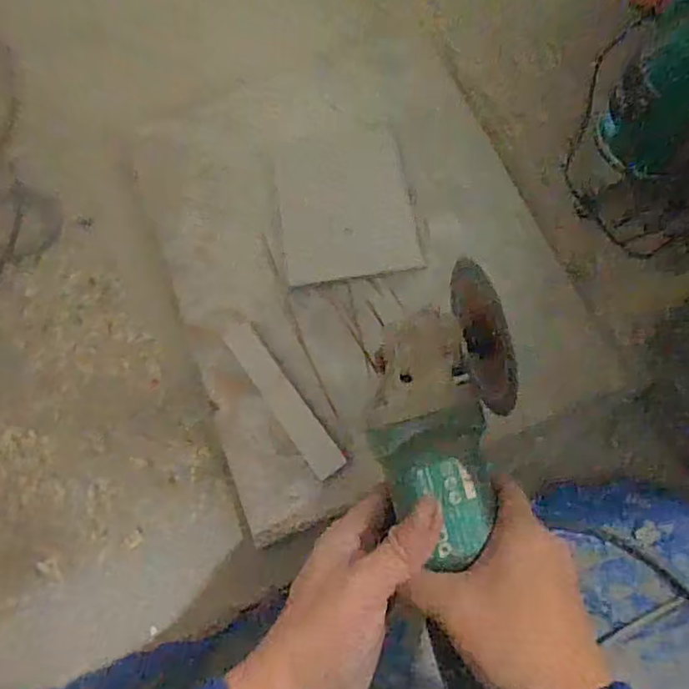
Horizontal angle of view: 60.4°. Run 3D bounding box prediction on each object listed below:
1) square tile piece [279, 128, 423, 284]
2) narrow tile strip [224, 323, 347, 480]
[{"bbox_3d":[0.001,-0.132,0.555,0.121,0.014,0.146,-10,71,-2],"label":"square tile piece"},{"bbox_3d":[-0.053,0.043,0.496,0.025,0.008,0.153,-35,74,-10],"label":"narrow tile strip"}]

